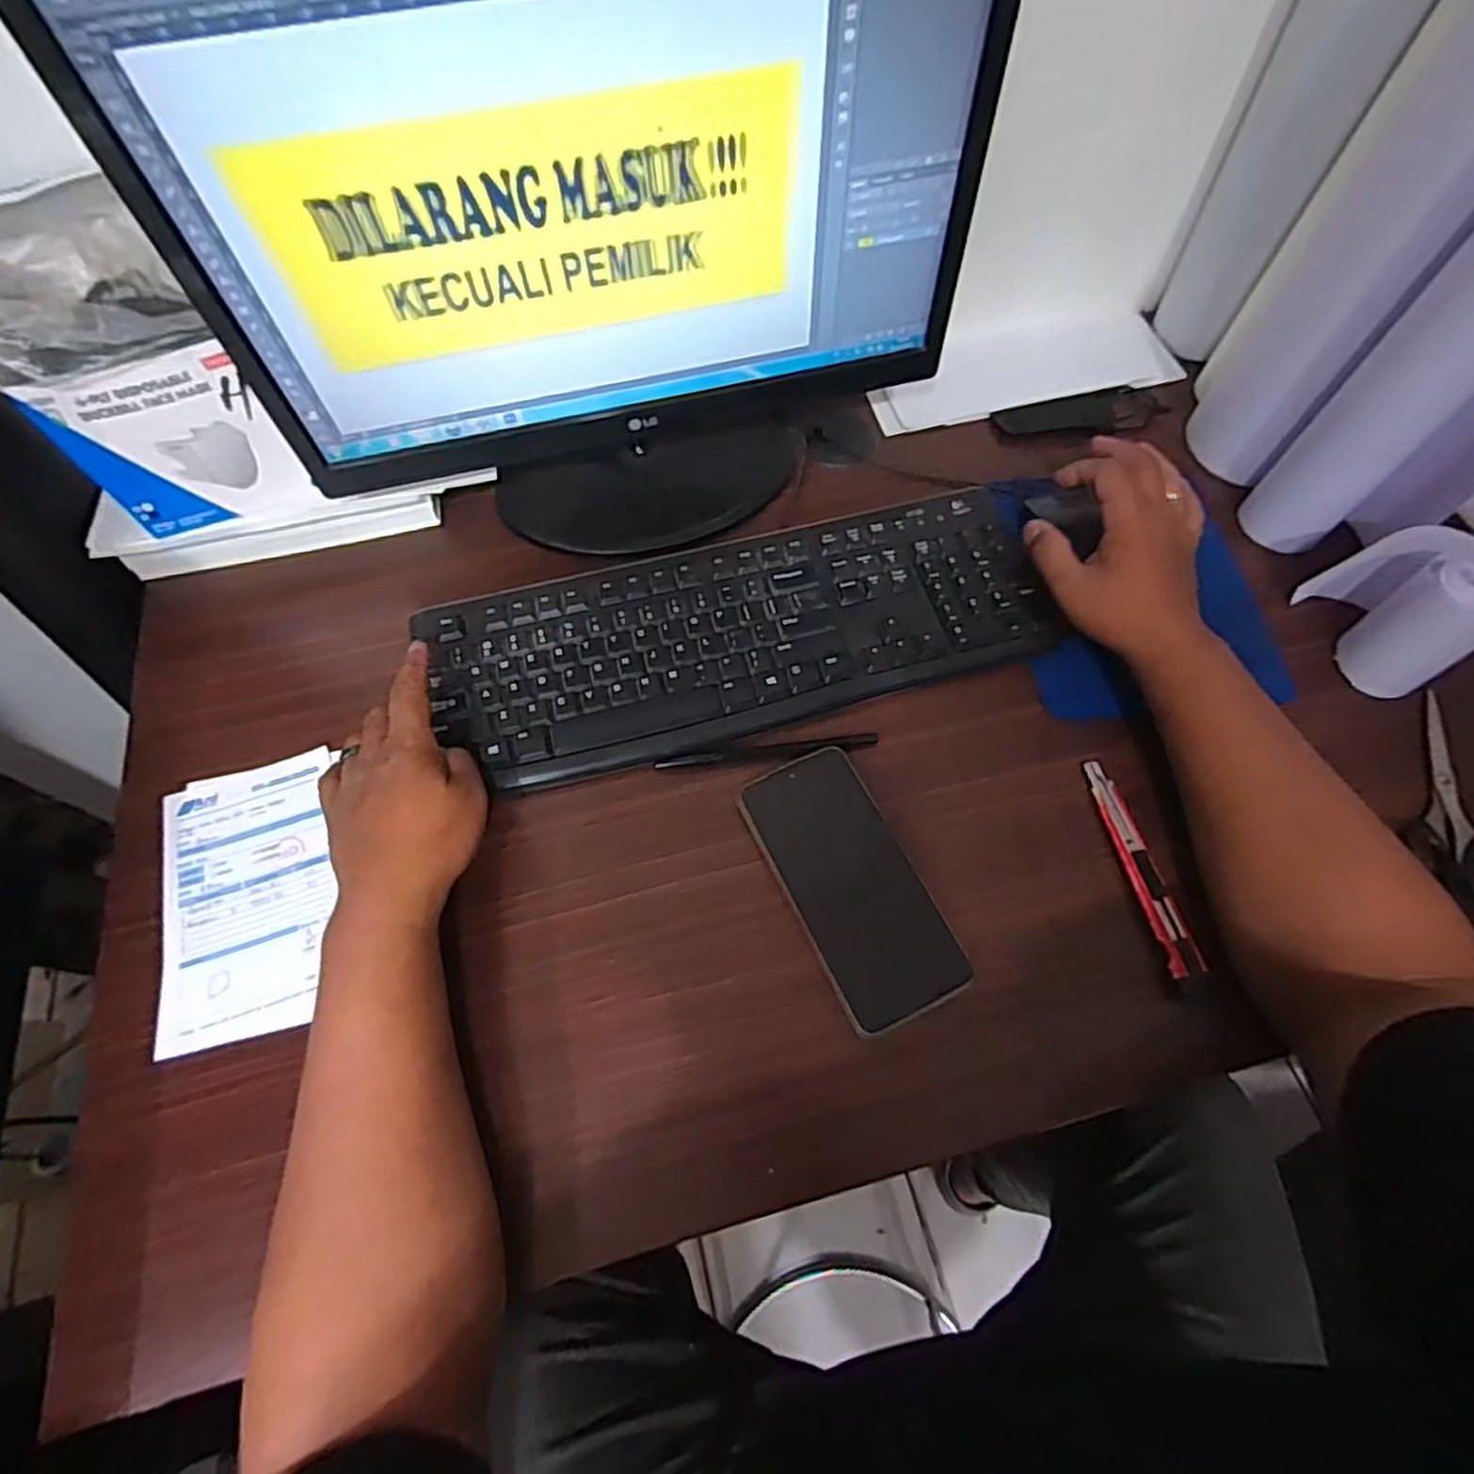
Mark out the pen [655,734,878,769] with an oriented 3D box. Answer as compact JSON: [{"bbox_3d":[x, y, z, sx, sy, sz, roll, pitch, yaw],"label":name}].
[{"bbox_3d":[0.020,0.010,0.477,0.144,0.012,0.011,-4,65,-2],"label":"pen"}]

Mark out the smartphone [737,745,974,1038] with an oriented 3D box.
[{"bbox_3d":[0.069,0.086,0.432,0.076,0.006,0.162,-25,66,-8],"label":"smartphone"}]

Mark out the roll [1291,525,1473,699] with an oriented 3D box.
[{"bbox_3d":[0.443,-0.089,0.479,0.051,0.092,0.096,-30,71,-12],"label":"roll"}]

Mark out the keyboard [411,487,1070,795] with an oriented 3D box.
[{"bbox_3d":[0.005,-0.077,0.508,0.417,0.019,0.154,-14,70,-6],"label":"keyboard"}]

